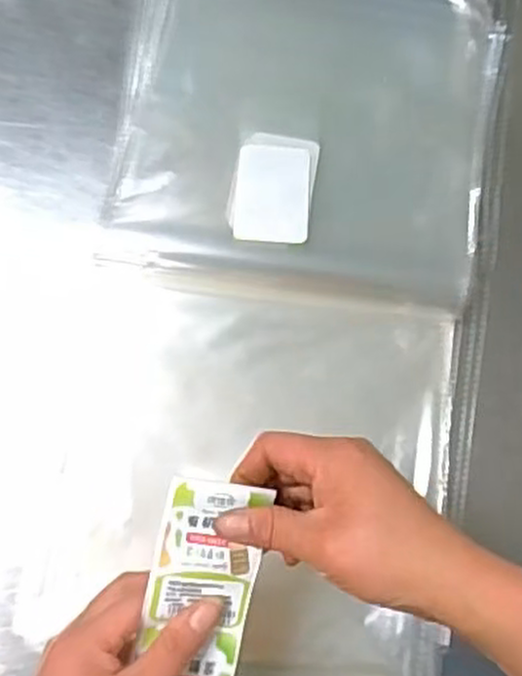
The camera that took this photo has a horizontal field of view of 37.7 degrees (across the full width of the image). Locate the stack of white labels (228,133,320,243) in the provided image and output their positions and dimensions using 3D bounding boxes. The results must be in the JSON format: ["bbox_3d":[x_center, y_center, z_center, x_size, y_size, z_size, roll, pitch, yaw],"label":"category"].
[{"bbox_3d":[0.009,-0.105,0.534,0.057,0.007,0.087,7,68,1],"label":"stack of white labels"}]

